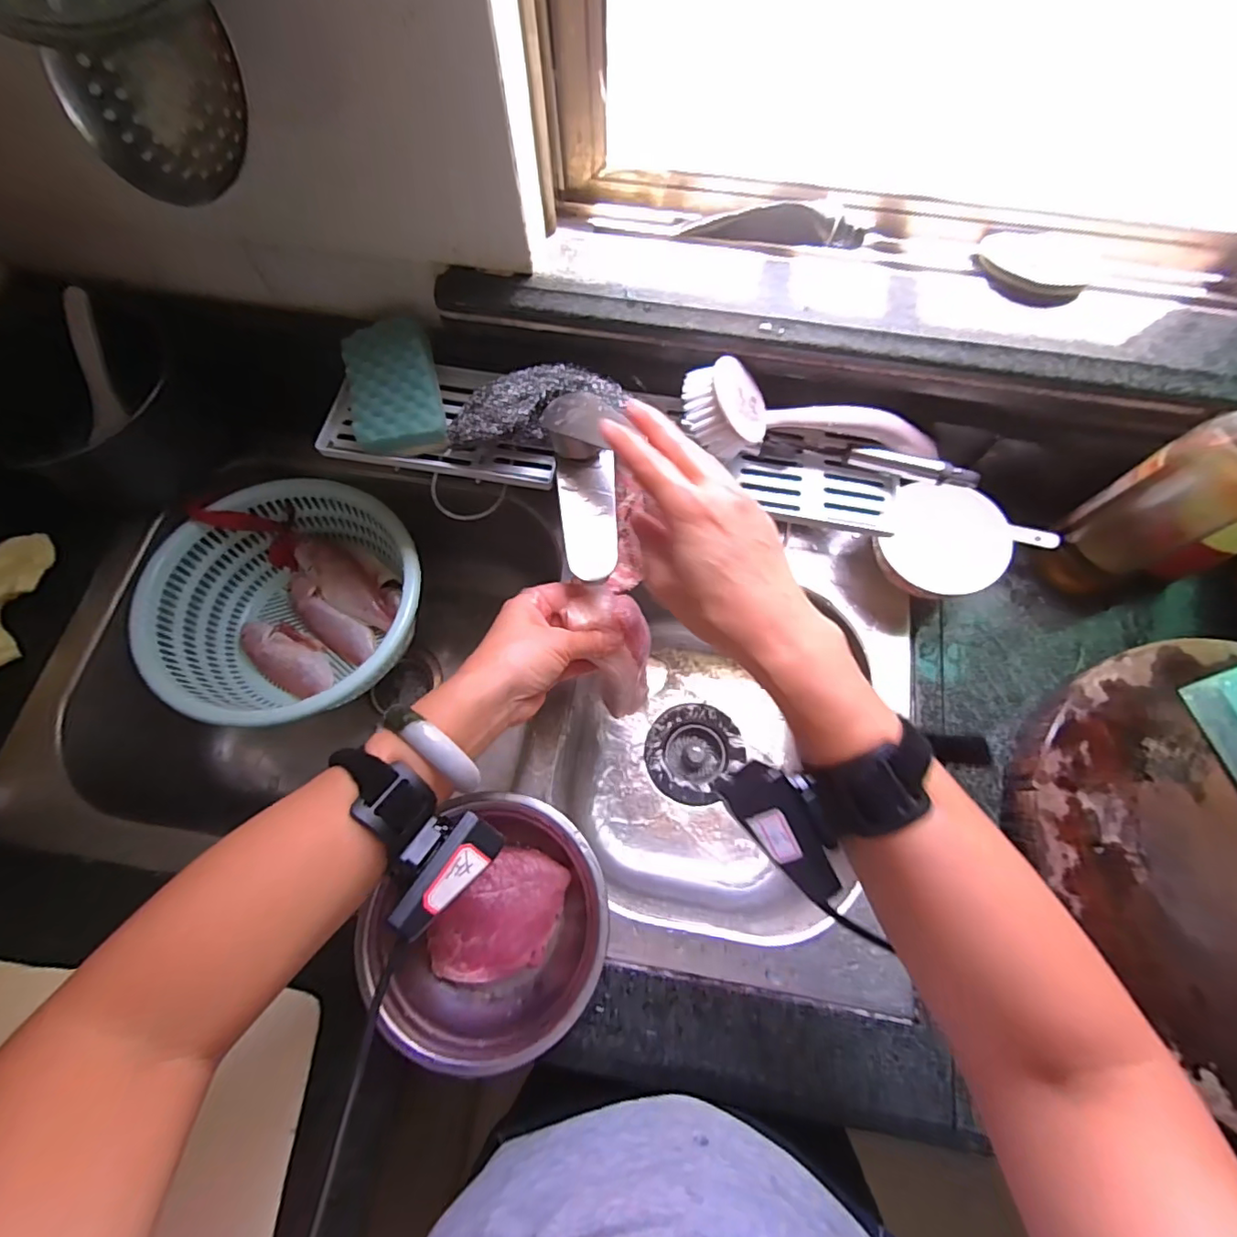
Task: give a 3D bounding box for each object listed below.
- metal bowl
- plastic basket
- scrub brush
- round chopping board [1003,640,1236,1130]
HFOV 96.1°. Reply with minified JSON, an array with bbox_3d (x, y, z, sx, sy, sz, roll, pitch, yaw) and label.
[{"bbox_3d":[-0.087,0.219,0.398,0.165,0.055,0.148,-41,76,-14],"label":"metal bowl"},{"bbox_3d":[-0.325,-0.015,0.572,0.240,0.116,0.244,0,70,-1],"label":"plastic basket"},{"bbox_3d":[0.152,-0.164,0.449,0.205,0.073,0.059,-5,70,-2],"label":"scrub brush"},{"bbox_3d":[0.476,0.187,0.418,0.340,0.043,0.325,0,70,-1],"label":"round chopping board"}]

